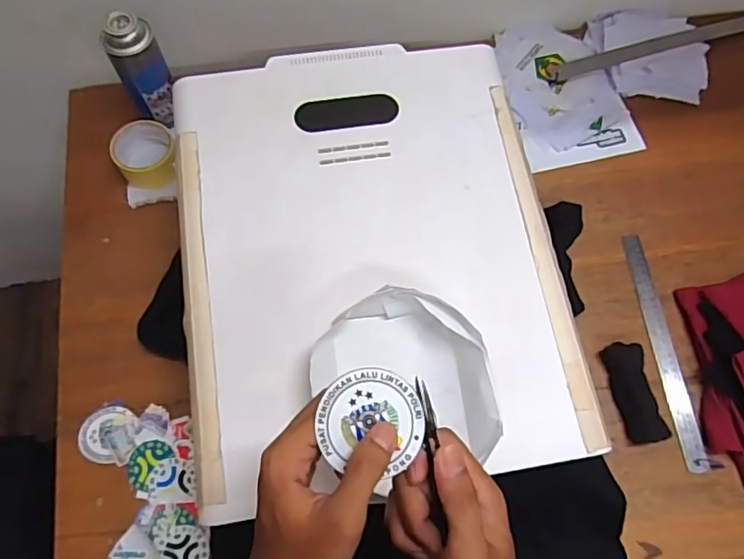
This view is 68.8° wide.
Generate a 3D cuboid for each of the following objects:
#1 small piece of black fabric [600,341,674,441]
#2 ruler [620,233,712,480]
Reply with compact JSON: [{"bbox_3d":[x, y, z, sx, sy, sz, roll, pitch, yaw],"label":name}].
[{"bbox_3d":[0.337,0.144,0.697,0.044,0.024,0.124,-11,71,-7],"label":"small piece of black fabric"},{"bbox_3d":[0.393,0.088,0.734,0.030,0.006,0.320,-8,71,5],"label":"ruler"}]

